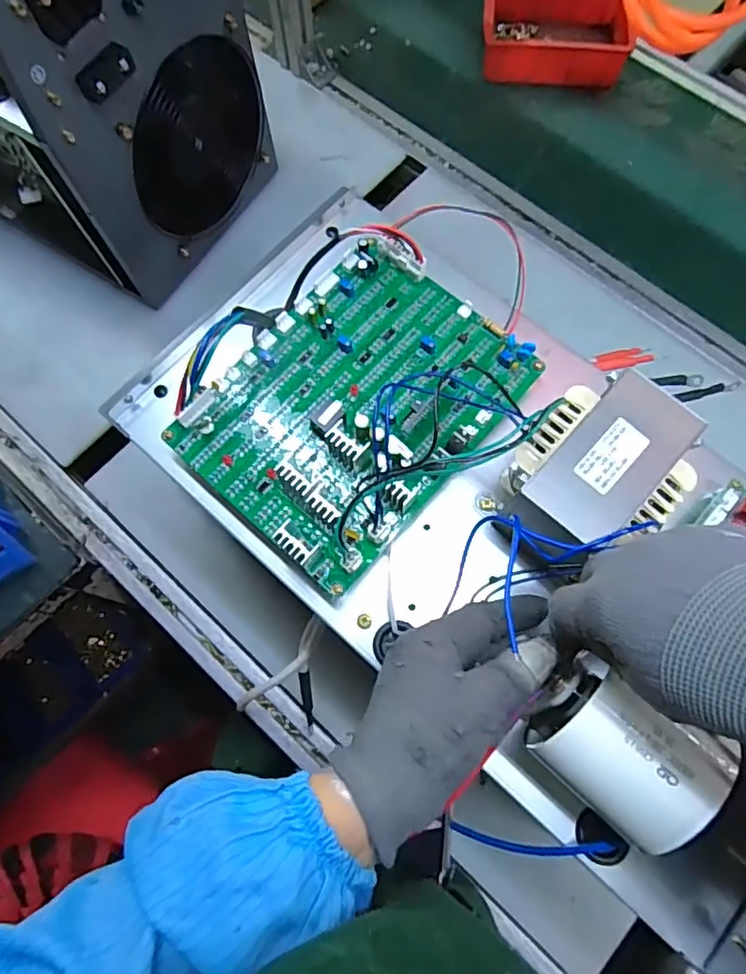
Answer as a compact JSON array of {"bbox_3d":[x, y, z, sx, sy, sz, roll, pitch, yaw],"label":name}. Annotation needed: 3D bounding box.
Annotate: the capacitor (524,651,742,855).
[{"bbox_3d":[0.123,0.134,0.294,0.078,0.054,0.057,36,77,11],"label":"capacitor"}]

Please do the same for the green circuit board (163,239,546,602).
[{"bbox_3d":[-0.012,-0.060,0.379,0.160,0.030,0.208,42,78,13],"label":"green circuit board"}]

